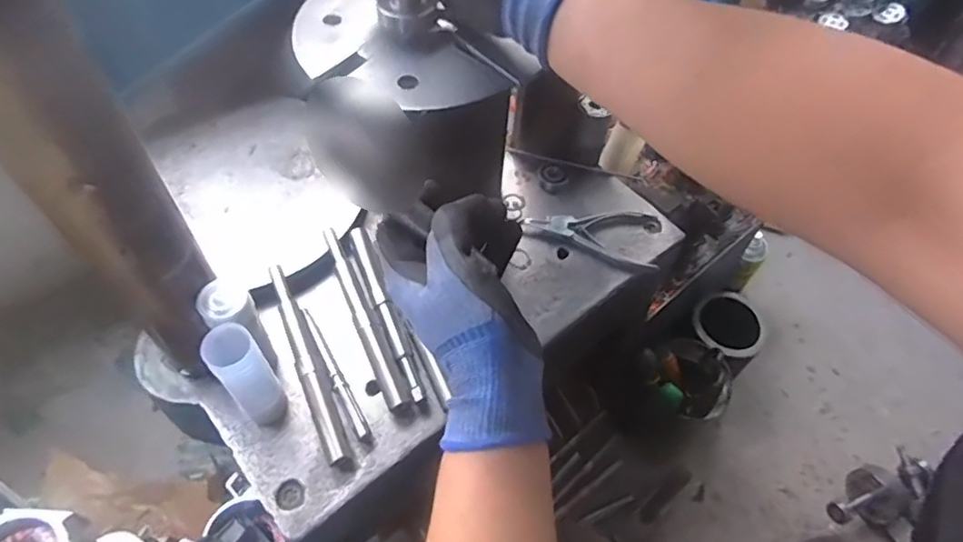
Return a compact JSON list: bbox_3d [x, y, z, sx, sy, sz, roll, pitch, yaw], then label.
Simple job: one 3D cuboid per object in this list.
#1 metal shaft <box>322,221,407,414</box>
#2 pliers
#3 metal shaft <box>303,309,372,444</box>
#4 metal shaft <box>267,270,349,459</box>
[{"bbox_3d":[-0.105,0.036,0.517,0.018,0.021,0.181,-21,58,-16],"label":"metal shaft"},{"bbox_3d":[0.108,-0.039,0.591,0.131,0.011,0.072,8,55,3],"label":"pliers"},{"bbox_3d":[-0.125,0.085,0.499,0.011,0.012,0.133,-26,60,-19],"label":"metal shaft"},{"bbox_3d":[-0.145,0.071,0.491,0.018,0.023,0.178,-20,58,-16],"label":"metal shaft"}]

